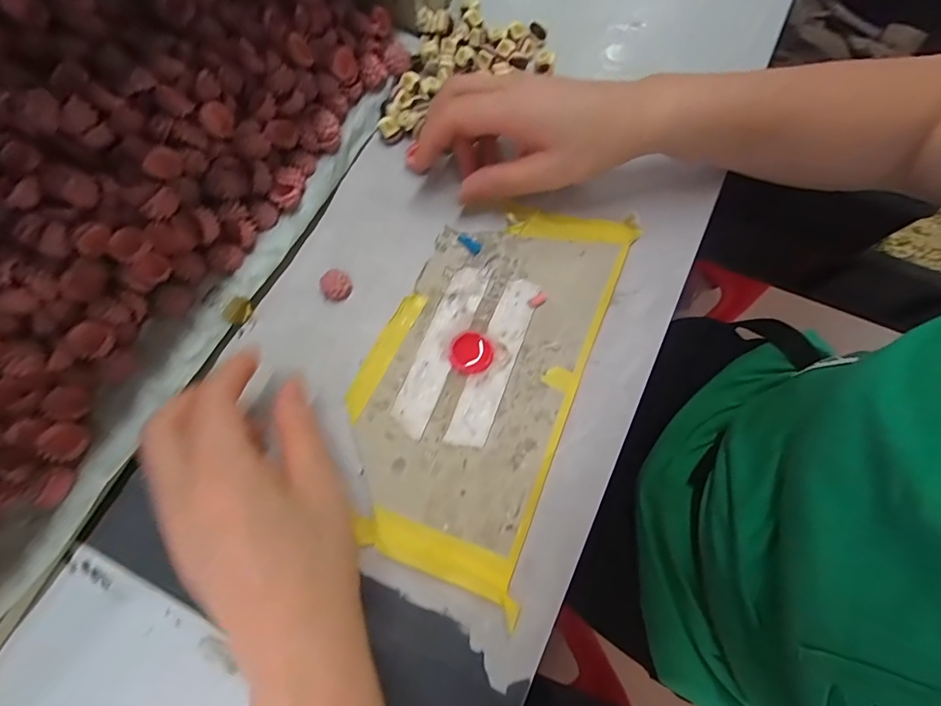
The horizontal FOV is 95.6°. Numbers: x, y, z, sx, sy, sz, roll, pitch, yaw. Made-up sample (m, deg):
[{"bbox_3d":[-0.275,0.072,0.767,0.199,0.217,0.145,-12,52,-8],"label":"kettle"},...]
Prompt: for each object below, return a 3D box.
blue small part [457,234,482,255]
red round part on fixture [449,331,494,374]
[{"bbox_3d":[0.000,-0.076,0.294,0.017,0.004,0.007,40,76,10],"label":"blue small part"},{"bbox_3d":[0.001,0.000,0.268,0.027,0.006,0.026,0,73,-1],"label":"red round part on fixture"}]

